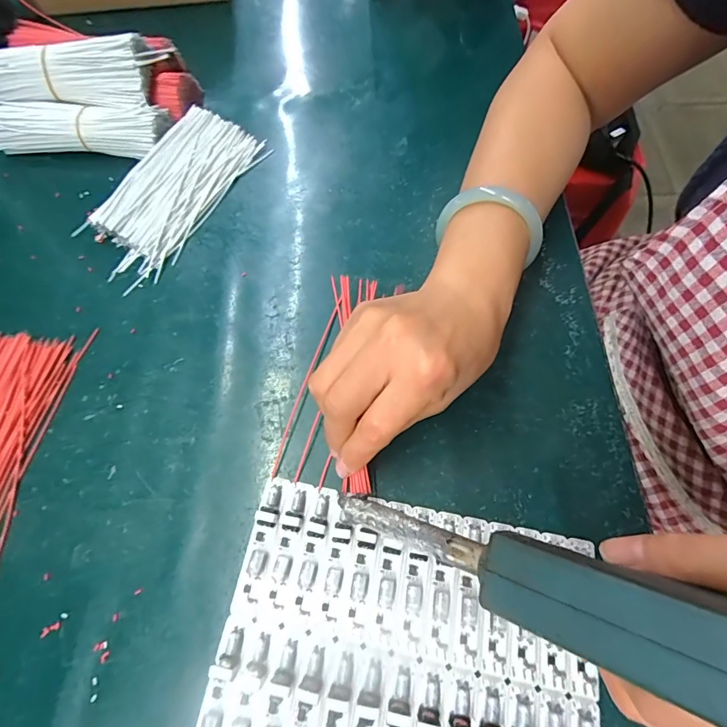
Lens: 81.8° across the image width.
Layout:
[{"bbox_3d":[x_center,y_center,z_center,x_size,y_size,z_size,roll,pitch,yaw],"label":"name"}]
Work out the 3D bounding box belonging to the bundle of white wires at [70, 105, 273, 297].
[{"bbox_3d":[-0.157,-0.143,0.343,0.074,0.027,0.166,27,70,12],"label":"bundle of white wires"}]

